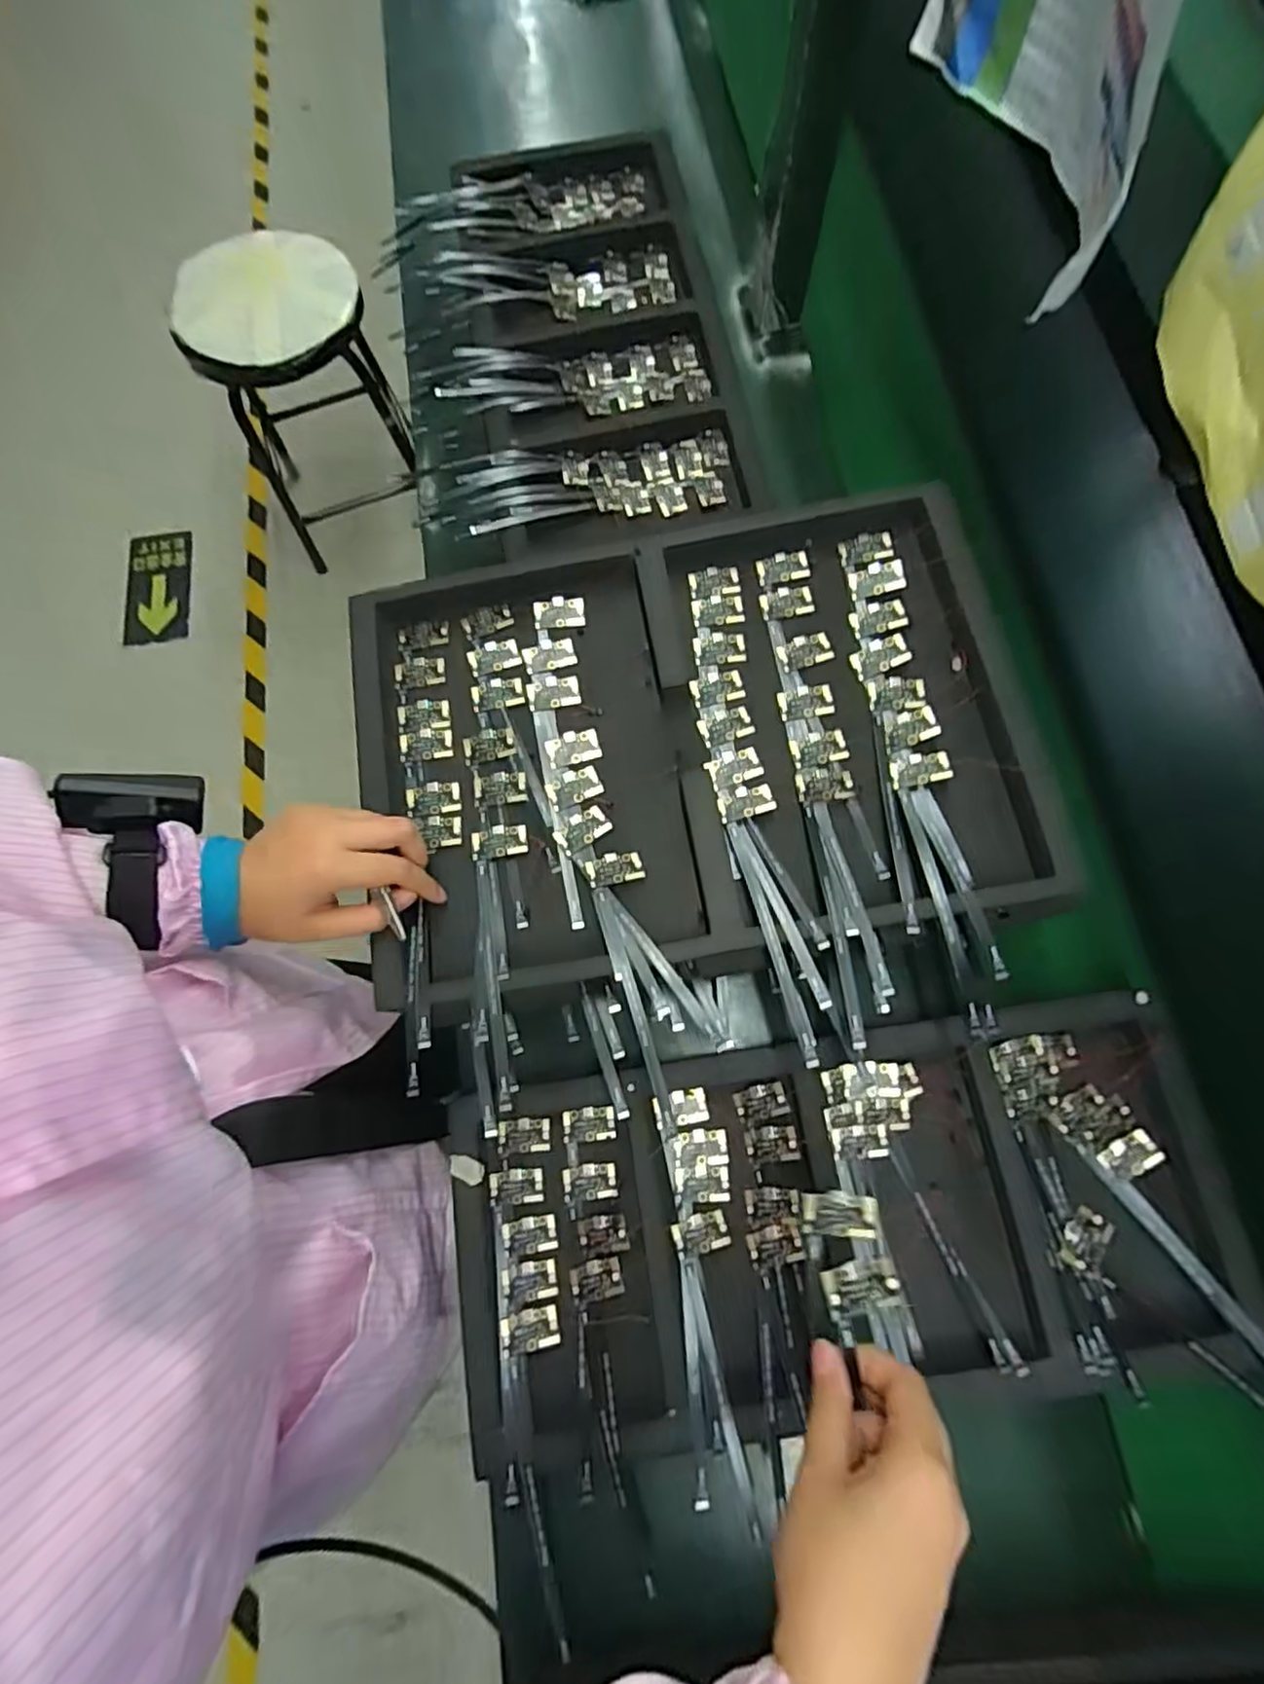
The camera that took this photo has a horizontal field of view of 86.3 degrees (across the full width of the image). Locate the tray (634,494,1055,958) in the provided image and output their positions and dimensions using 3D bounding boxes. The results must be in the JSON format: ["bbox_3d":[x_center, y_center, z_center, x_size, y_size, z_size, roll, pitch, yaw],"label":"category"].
[{"bbox_3d":[0.138,-0.086,0.452,0.220,0.035,0.303,-9,74,0],"label":"tray"}]

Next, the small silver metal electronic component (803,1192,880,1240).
[{"bbox_3d":[0.111,0.198,0.359,0.038,0.004,0.022,-8,39,23],"label":"small silver metal electronic component"}]

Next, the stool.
[{"bbox_3d":[-0.587,-0.803,1.281,0.310,0.419,0.295,-22,75,-4],"label":"stool"}]

